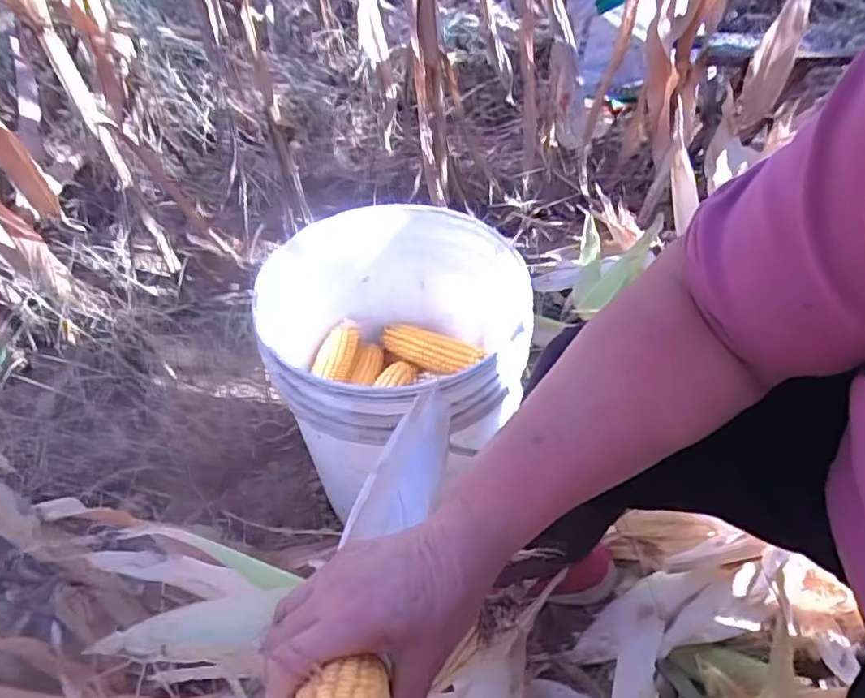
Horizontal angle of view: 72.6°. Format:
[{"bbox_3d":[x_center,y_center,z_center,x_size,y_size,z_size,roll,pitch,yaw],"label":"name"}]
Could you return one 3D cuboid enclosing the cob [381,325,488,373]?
[{"bbox_3d":[0.000,0.001,0.811,0.169,0.039,0.046,23,53,25],"label":"cob"}]

